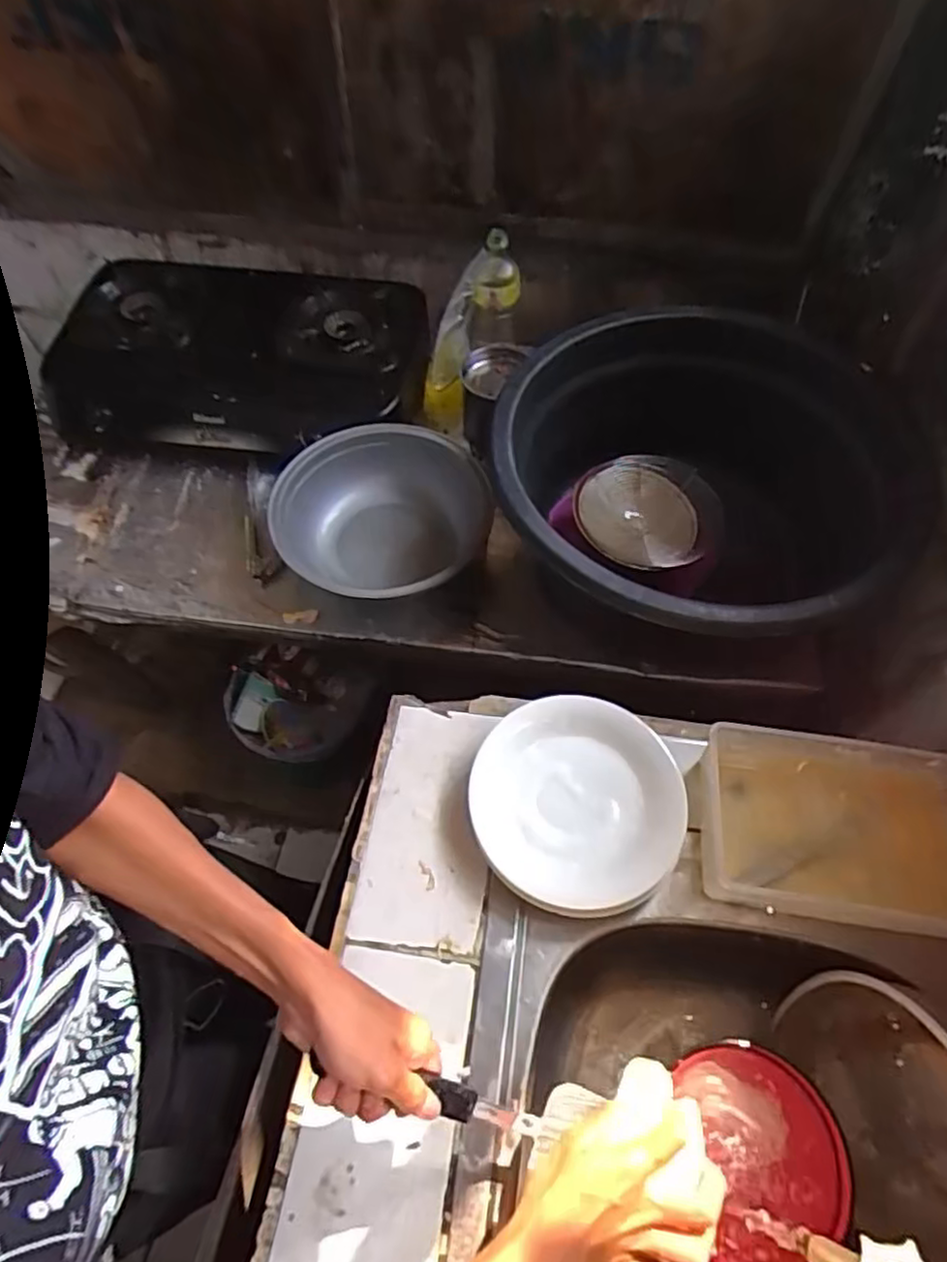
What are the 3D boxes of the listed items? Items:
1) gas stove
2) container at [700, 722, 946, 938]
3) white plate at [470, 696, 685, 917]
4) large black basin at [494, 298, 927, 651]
[{"bbox_3d":[-0.358,-0.420,1.029,0.535,0.132,0.285,4,59,4],"label":"gas stove"},{"bbox_3d":[0.330,0.177,0.594,0.228,0.065,0.159,6,59,5],"label":"container"},{"bbox_3d":[0.094,0.159,0.622,0.189,0.040,0.191,-1,59,1],"label":"white plate"},{"bbox_3d":[0.286,-0.181,0.886,0.479,0.229,0.535,39,67,22],"label":"large black basin"}]

